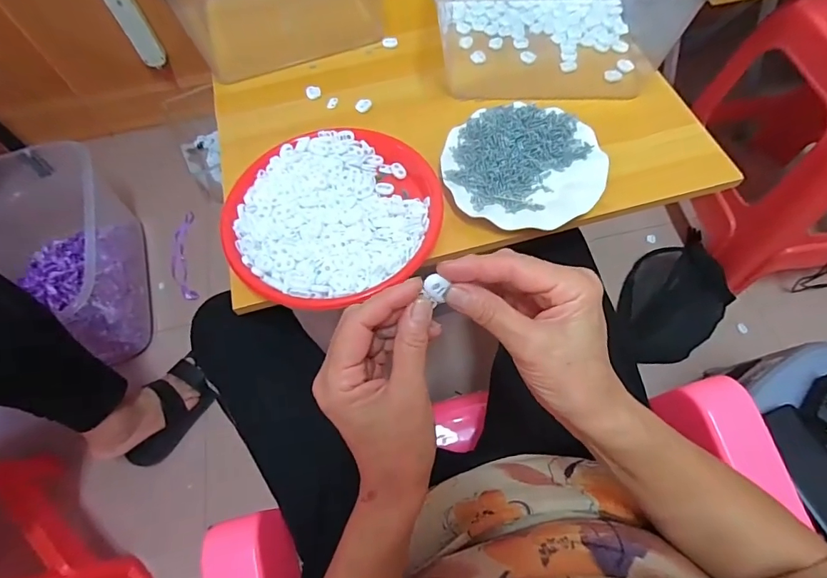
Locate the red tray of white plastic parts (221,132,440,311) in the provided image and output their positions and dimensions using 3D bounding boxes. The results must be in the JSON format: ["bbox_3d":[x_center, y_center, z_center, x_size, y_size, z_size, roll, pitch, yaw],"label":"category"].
[{"bbox_3d":[-0.089,-0.087,0.505,0.232,0.033,0.217,-27,64,-10],"label":"red tray of white plastic parts"}]

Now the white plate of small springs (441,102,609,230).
[{"bbox_3d":[0.129,-0.144,0.528,0.180,0.023,0.177,-2,63,3],"label":"white plate of small springs"}]

